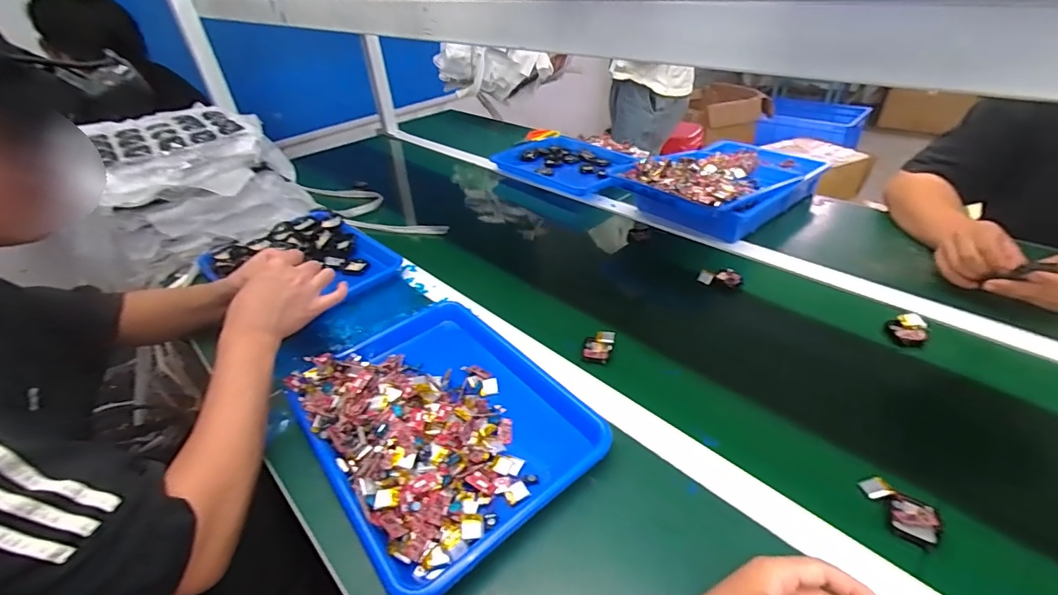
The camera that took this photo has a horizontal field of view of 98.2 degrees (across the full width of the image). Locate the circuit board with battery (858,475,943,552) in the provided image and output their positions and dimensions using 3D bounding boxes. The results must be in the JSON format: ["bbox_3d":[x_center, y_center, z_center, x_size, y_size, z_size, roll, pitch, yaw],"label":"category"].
[{"bbox_3d":[0.341,0.197,0.425,0.047,0.011,0.064,-29,43,-30],"label":"circuit board with battery"}]

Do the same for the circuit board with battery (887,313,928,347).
[{"bbox_3d":[0.508,0.043,0.615,0.040,0.009,0.056,6,48,36],"label":"circuit board with battery"}]

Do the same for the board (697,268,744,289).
[{"bbox_3d":[0.312,-0.033,0.738,0.065,0.016,0.045,21,44,31],"label":"board"}]

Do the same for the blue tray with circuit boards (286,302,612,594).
[{"bbox_3d":[-0.102,0.130,0.529,0.262,0.048,0.337,-29,43,-30],"label":"blue tray with circuit boards"}]

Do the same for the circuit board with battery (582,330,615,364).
[{"bbox_3d":[0.094,0.066,0.619,0.038,0.014,0.050,8,38,16],"label":"circuit board with battery"}]

